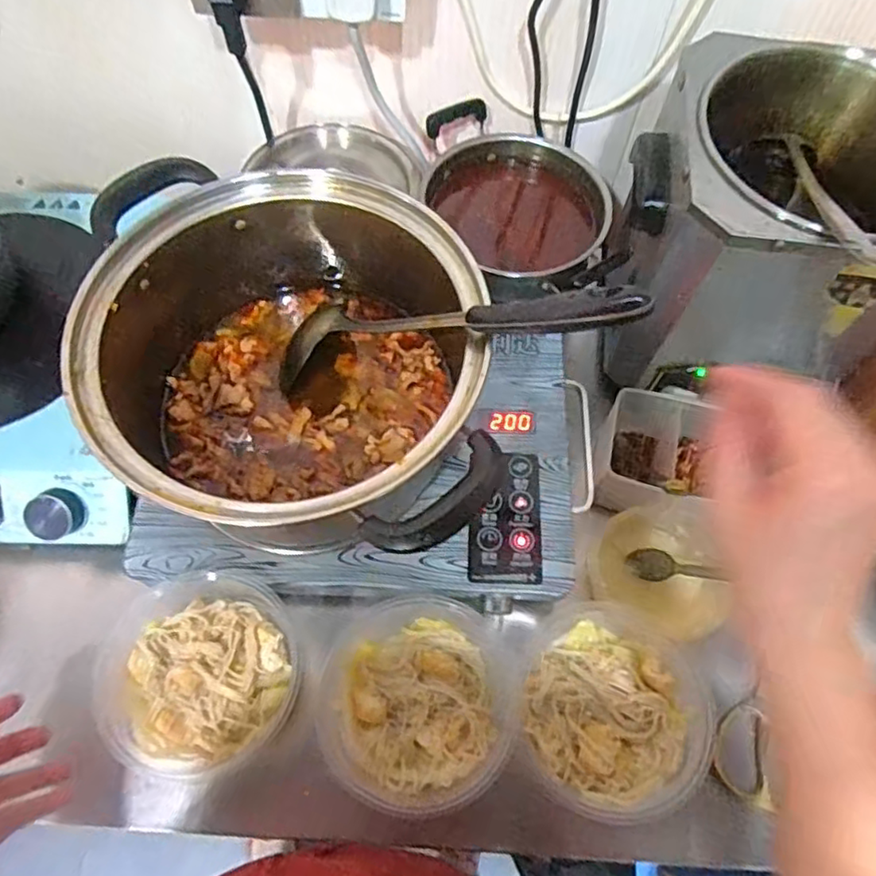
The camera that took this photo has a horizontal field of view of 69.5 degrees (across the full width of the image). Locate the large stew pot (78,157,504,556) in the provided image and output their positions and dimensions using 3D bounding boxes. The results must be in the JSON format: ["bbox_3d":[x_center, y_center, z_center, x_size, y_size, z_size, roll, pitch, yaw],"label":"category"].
[{"bbox_3d":[-0.109,-0.049,0.491,0.277,0.151,0.269,1,67,-3],"label":"large stew pot"}]

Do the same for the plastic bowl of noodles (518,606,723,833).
[{"bbox_3d":[0.129,0.204,0.485,0.141,0.052,0.150,21,67,6],"label":"plastic bowl of noodles"}]

